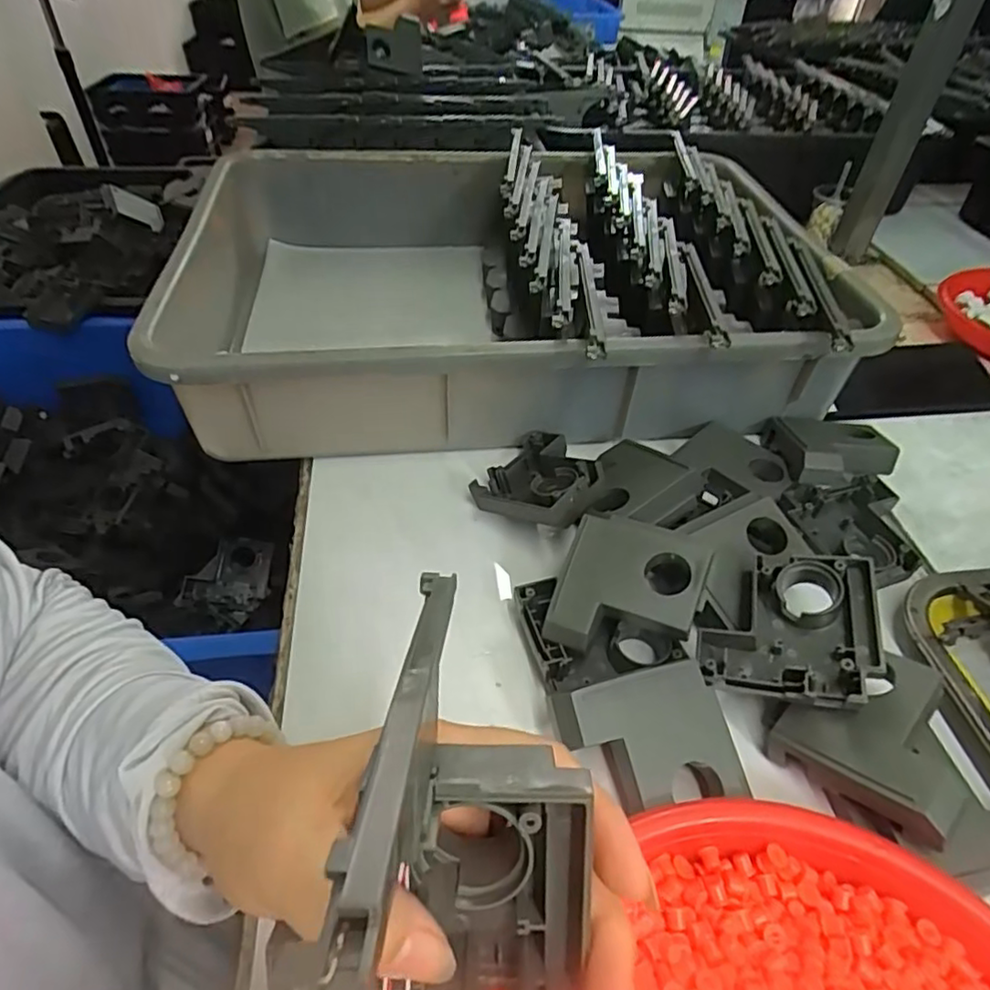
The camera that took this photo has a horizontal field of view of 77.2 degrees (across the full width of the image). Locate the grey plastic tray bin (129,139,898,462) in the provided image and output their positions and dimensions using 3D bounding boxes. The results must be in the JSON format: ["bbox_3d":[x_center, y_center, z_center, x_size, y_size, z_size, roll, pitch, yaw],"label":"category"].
[{"bbox_3d":[0.009,-0.181,0.531,0.484,0.113,0.350,-4,45,-6],"label":"grey plastic tray bin"}]

